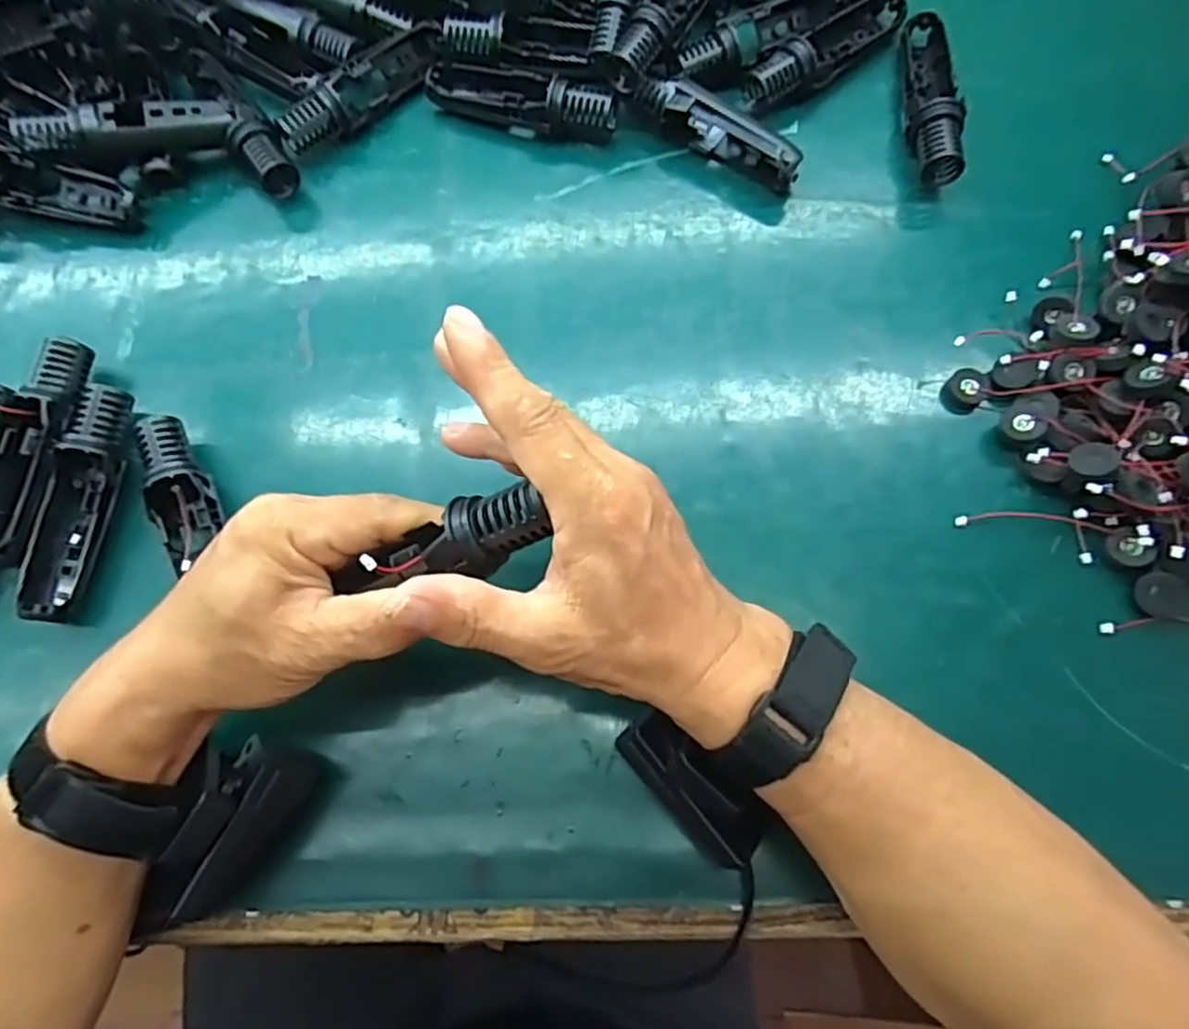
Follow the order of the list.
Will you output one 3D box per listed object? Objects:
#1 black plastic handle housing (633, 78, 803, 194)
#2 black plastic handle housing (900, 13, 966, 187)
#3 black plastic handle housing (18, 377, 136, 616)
[{"bbox_3d":[0.074,-0.231,0.422,0.108,0.031,0.024,31,76,10],"label":"black plastic handle housing"},{"bbox_3d":[0.203,-0.256,0.425,0.031,0.028,0.130,6,73,3],"label":"black plastic handle housing"},{"bbox_3d":[-0.264,-0.007,0.362,0.027,0.026,0.121,6,73,3],"label":"black plastic handle housing"}]

